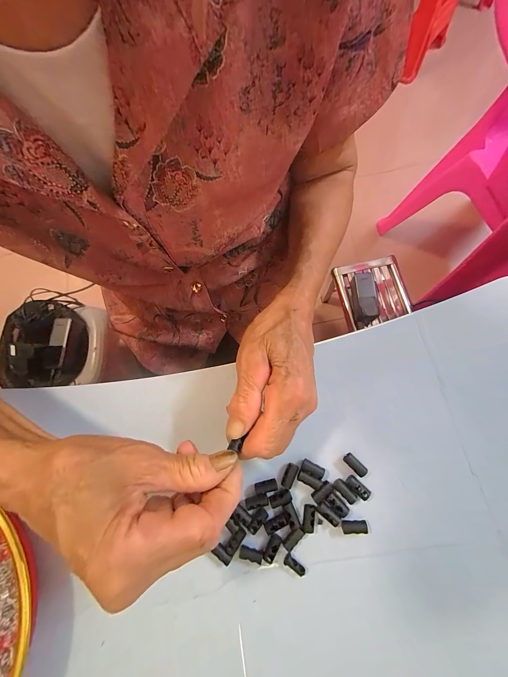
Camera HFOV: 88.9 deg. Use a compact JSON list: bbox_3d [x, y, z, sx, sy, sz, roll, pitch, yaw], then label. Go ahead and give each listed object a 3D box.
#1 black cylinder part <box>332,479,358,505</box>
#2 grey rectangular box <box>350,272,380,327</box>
[{"bbox_3d":[0.072,0.121,0.204,0.008,0.009,0.020,-42,76,-6],"label":"black cylinder part"},{"bbox_3d":[0.312,-0.115,0.728,0.067,0.041,0.147,-6,75,4],"label":"grey rectangular box"}]

